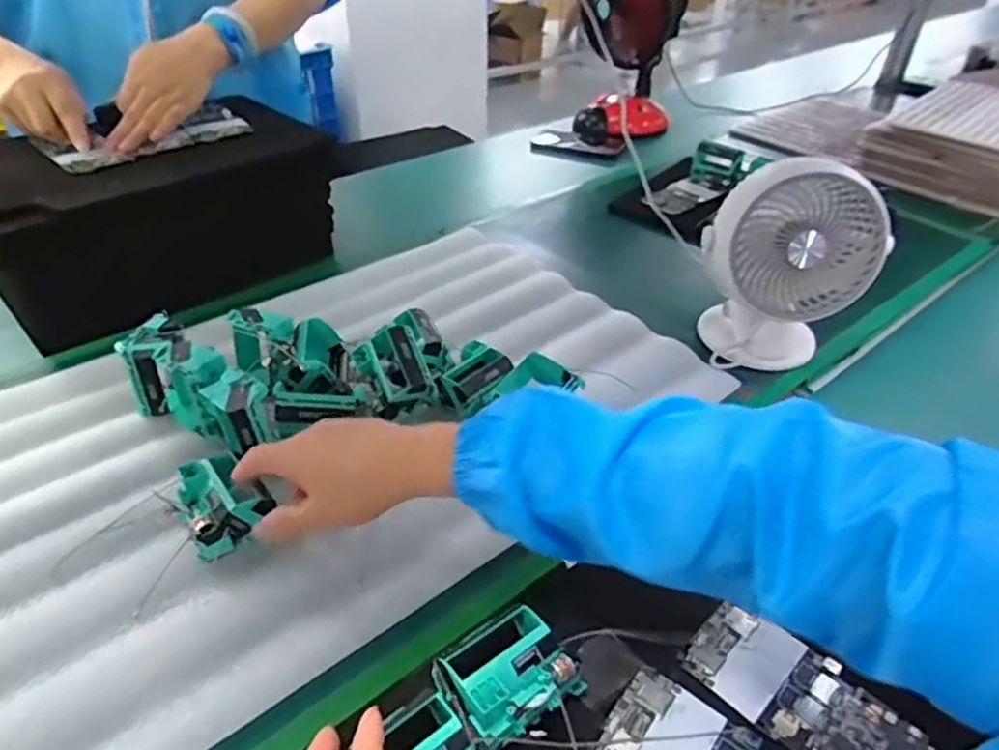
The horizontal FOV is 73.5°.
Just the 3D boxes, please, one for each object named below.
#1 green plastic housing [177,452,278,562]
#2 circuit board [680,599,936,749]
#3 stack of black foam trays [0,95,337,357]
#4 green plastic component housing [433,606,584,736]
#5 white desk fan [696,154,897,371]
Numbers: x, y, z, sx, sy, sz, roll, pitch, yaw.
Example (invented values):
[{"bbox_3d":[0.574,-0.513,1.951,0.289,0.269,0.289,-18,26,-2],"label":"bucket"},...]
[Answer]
[{"bbox_3d":[-0.198,0.091,0.483,0.054,0.031,0.067,-23,42,-27],"label":"green plastic housing"},{"bbox_3d":[0.179,0.191,0.396,0.064,0.010,0.129,-30,48,-34],"label":"circuit board"},{"bbox_3d":[-0.387,-0.175,0.796,0.197,0.200,0.348,31,47,33],"label":"stack of black foam trays"},{"bbox_3d":[0.005,0.170,0.386,0.068,0.033,0.057,-26,45,-30],"label":"green plastic component housing"},{"bbox_3d":[0.274,-0.106,0.644,0.157,0.207,0.093,5,32,7],"label":"white desk fan"}]

